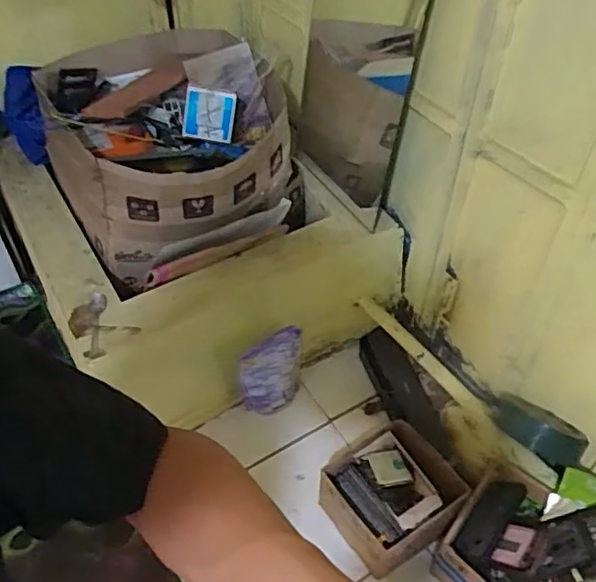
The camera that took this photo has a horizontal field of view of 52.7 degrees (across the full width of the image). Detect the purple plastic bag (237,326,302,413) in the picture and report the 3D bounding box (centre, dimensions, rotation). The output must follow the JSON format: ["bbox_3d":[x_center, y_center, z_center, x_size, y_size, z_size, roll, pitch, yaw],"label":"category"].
[{"bbox_3d":[-0.054,0.177,1.246,0.137,0.207,0.043,-20,50,-18],"label":"purple plastic bag"}]

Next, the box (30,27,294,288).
[{"bbox_3d":[-0.259,-0.304,1.273,0.477,0.287,0.465,-24,51,-21],"label":"box"}]

